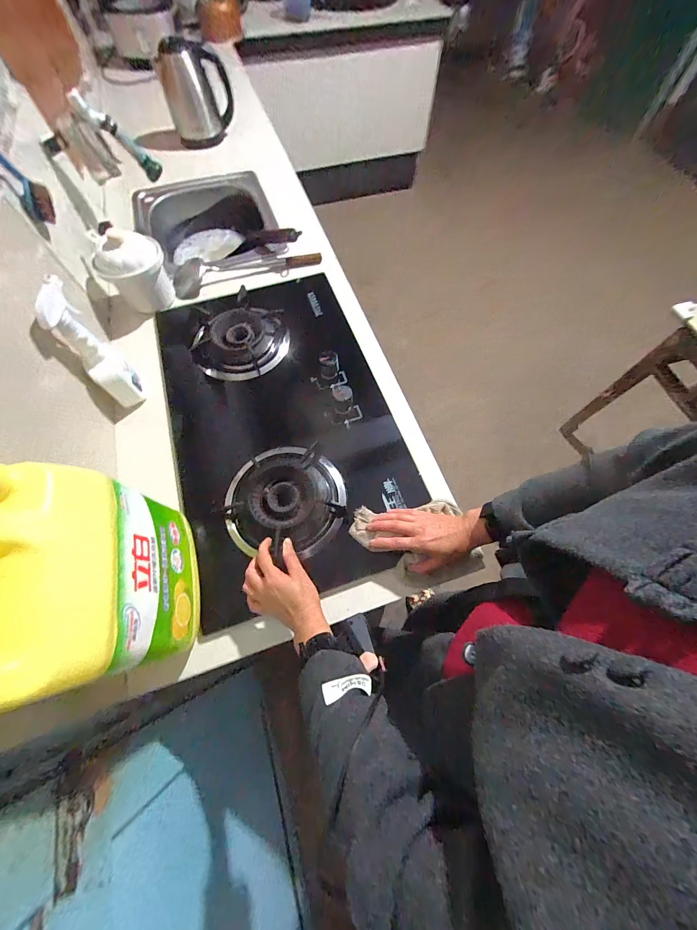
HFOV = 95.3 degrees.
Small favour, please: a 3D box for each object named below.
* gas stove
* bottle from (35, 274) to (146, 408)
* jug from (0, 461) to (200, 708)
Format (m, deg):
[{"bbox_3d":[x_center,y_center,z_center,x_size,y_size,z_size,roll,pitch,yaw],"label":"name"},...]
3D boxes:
[{"bbox_3d":[-0.149,-0.124,0.696,0.428,0.095,0.786,-18,68,-8],"label":"gas stove"},{"bbox_3d":[-0.532,-0.237,0.661,0.064,0.253,0.093,-34,44,-14],"label":"bottle"},{"bbox_3d":[-0.292,0.124,0.386,0.104,0.285,0.229,-19,68,-8],"label":"jug"}]

